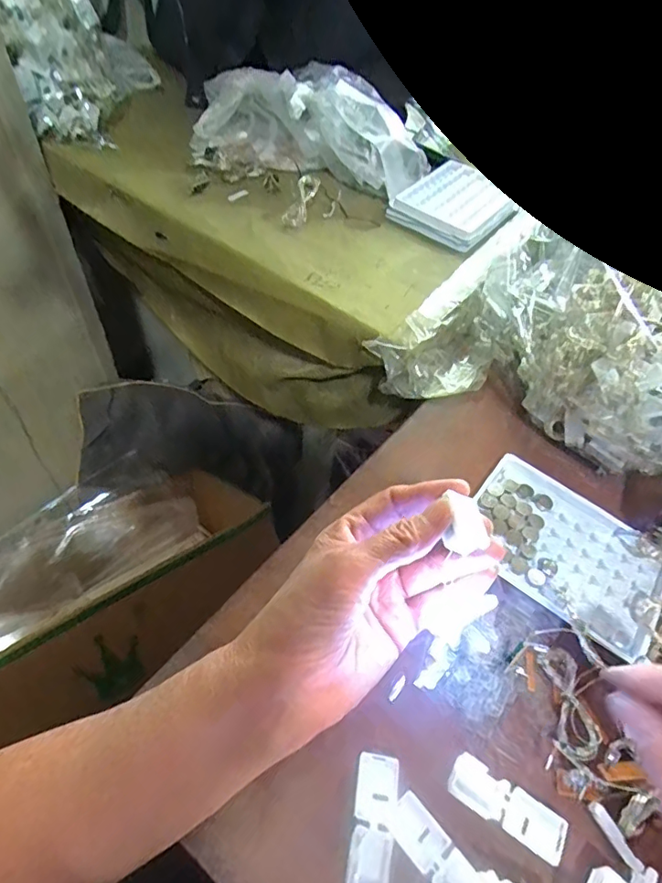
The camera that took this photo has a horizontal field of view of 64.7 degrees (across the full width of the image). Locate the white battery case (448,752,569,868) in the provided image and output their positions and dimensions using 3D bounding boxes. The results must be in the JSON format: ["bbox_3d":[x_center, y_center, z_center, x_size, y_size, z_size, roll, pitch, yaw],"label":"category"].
[{"bbox_3d":[0.085,0.178,0.255,0.056,0.008,0.021,29,55,16],"label":"white battery case"}]

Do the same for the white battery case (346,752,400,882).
[{"bbox_3d":[0.020,0.179,0.244,0.020,0.005,0.055,12,52,3],"label":"white battery case"}]

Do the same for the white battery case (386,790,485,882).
[{"bbox_3d":[0.050,0.191,0.238,0.019,0.007,0.054,-35,63,-28],"label":"white battery case"}]

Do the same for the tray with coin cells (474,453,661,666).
[{"bbox_3d":[0.157,0.070,0.351,0.128,0.014,0.096,34,56,19],"label":"tray with coin cells"}]

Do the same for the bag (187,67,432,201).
[{"bbox_3d":[-0.026,-0.331,0.548,0.250,0.077,0.105,14,52,5],"label":"bag"}]

